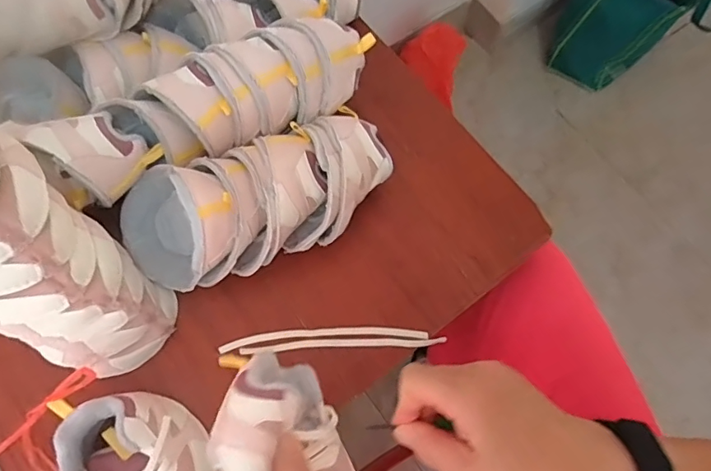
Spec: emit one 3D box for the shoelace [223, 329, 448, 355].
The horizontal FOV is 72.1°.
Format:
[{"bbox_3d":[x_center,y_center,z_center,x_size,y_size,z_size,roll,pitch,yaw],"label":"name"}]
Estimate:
[{"bbox_3d":[-0.021,0.104,0.487,0.217,0.005,0.020,-2,71,-3],"label":"shoelace"}]

